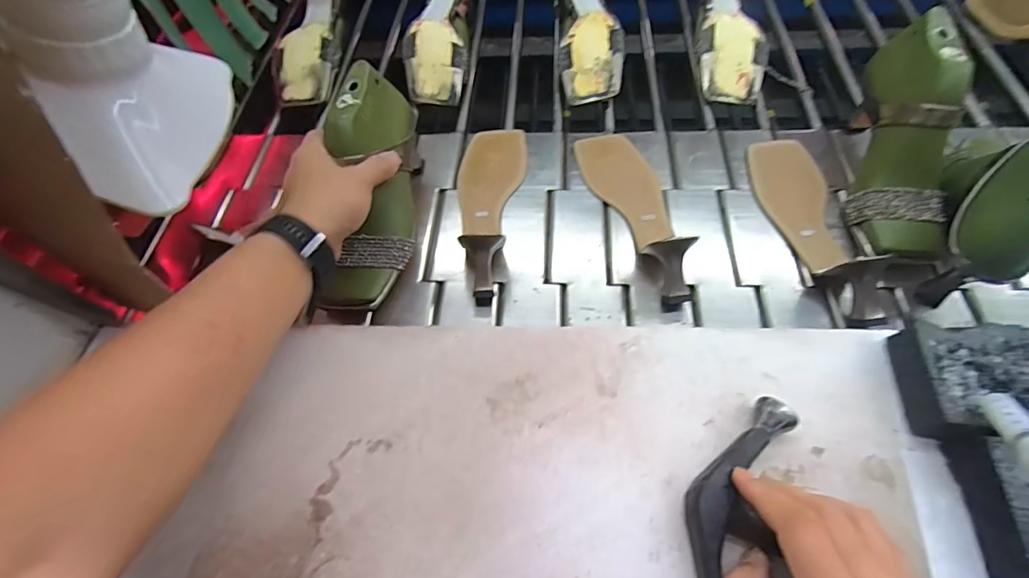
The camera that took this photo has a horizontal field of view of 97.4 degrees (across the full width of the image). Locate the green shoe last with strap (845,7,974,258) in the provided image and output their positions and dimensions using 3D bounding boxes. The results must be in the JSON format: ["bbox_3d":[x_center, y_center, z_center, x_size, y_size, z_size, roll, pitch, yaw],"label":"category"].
[{"bbox_3d":[0.390,-0.148,0.445,0.081,0.095,0.235,5,90,6],"label":"green shoe last with strap"}]

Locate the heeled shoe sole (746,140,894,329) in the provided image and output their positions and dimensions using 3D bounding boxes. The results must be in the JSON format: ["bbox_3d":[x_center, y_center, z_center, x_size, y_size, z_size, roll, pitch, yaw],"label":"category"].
[{"bbox_3d":[0.312,-0.077,0.458,0.074,0.053,0.236,-7,61,-1],"label":"heeled shoe sole"}]

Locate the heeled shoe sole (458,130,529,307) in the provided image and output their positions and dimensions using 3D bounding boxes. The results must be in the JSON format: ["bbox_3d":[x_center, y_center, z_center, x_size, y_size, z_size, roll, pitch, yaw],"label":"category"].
[{"bbox_3d":[-0.029,-0.102,0.496,0.075,0.047,0.239,1,61,4],"label":"heeled shoe sole"}]

